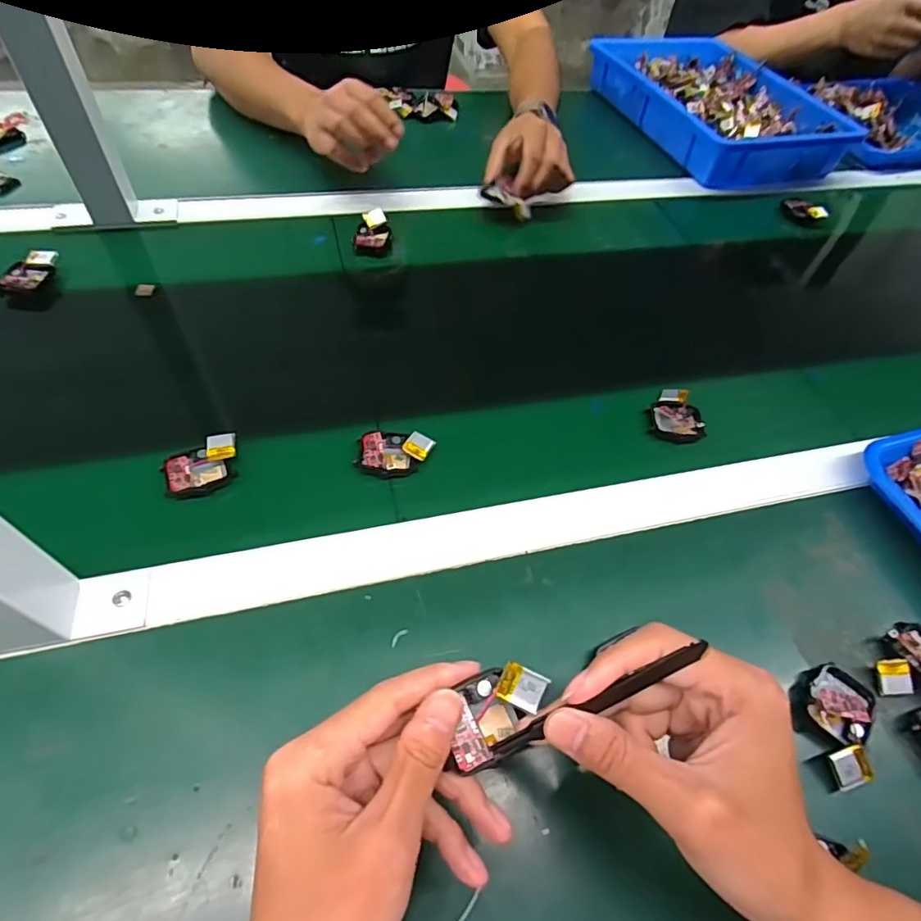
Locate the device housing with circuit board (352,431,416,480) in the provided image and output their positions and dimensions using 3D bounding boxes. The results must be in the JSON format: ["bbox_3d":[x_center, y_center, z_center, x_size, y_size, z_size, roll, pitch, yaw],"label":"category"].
[{"bbox_3d":[-0.058,-0.005,0.414,0.044,0.013,0.040,-3,55,-8],"label":"device housing with circuit board"}]

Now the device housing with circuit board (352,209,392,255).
[{"bbox_3d":[-0.095,-0.246,0.572,0.041,0.017,0.057,-3,55,-8],"label":"device housing with circuit board"}]

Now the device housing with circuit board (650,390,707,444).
[{"bbox_3d":[0.185,-0.040,0.469,0.046,0.016,0.053,-9,56,-12],"label":"device housing with circuit board"}]

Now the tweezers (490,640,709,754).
[{"bbox_3d":[0.062,0.107,0.236,0.105,0.007,0.008,-27,58,4],"label":"tweezers"}]

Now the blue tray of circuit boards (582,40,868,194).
[{"bbox_3d":[0.382,-0.545,0.815,0.247,0.062,0.364,-14,57,-15],"label":"blue tray of circuit boards"}]

